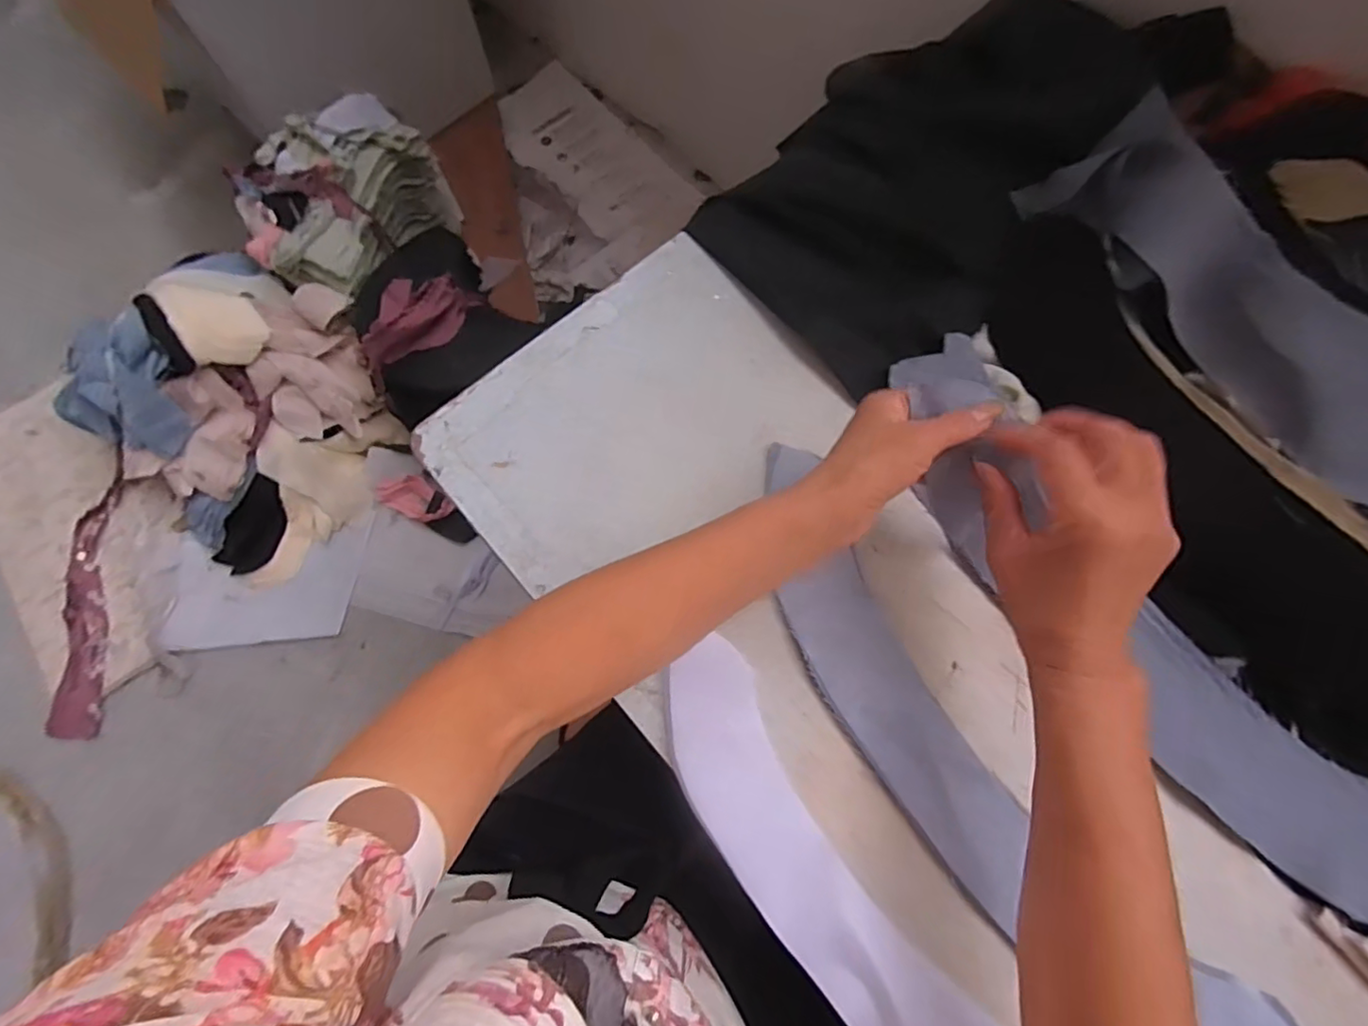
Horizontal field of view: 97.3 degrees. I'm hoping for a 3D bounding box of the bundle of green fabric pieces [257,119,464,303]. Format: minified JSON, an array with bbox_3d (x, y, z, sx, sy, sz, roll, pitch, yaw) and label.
[{"bbox_3d":[-0.495,-0.444,0.927,0.180,0.228,0.315,7,72,3],"label":"bundle of green fabric pieces"}]

